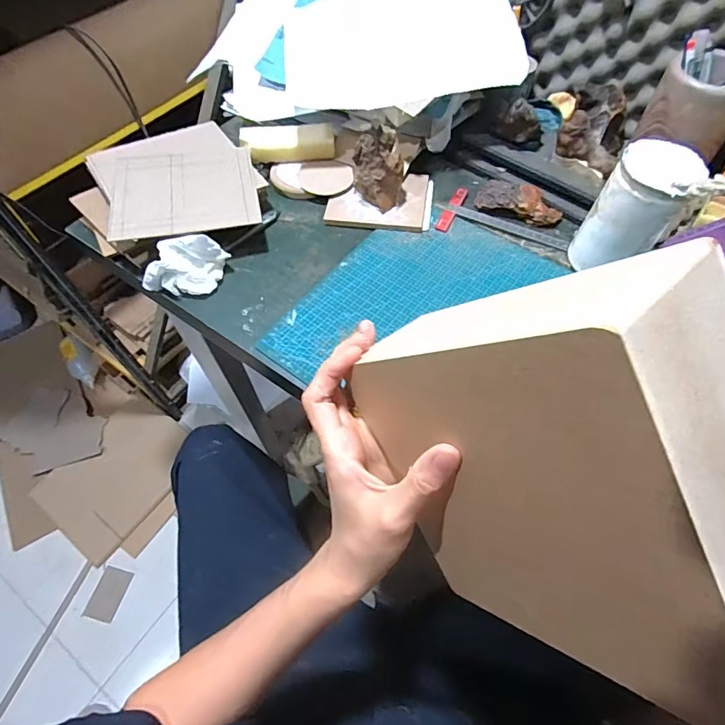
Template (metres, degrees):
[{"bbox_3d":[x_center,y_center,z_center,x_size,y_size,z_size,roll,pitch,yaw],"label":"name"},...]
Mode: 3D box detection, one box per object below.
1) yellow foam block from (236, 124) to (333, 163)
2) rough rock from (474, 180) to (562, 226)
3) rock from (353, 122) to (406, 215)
[{"bbox_3d":[-0.101,-0.296,0.607,0.125,0.028,0.045,0,58,1],"label":"yellow foam block"},{"bbox_3d":[0.197,-0.203,0.564,0.103,0.027,0.033,22,61,14],"label":"rough rock"},{"bbox_3d":[0.021,-0.233,0.539,0.066,0.087,0.053,0,58,1],"label":"rock"}]

